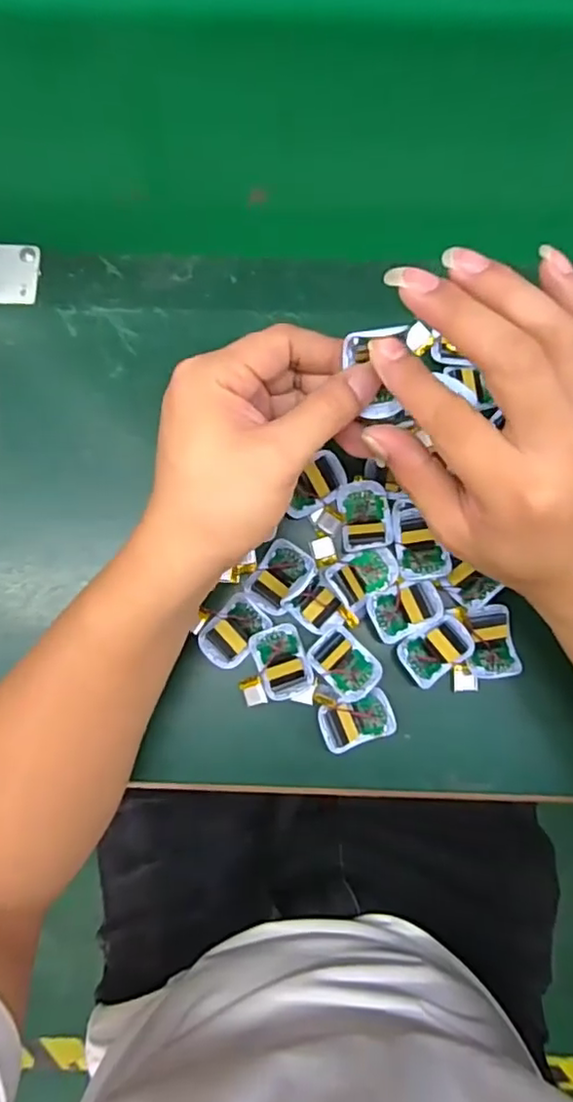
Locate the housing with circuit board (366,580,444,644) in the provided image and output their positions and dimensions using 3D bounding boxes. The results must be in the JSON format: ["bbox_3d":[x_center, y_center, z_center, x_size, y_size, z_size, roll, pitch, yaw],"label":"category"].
[{"bbox_3d":[0.070,0.034,0.370,0.042,0.009,0.030,-26,85,-1],"label":"housing with circuit board"}]

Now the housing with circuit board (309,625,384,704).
[{"bbox_3d":[0.035,0.067,0.368,0.031,0.008,0.040,-43,86,-3],"label":"housing with circuit board"}]

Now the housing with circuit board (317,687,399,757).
[{"bbox_3d":[0.042,0.100,0.369,0.043,0.016,0.027,-21,85,-1],"label":"housing with circuit board"}]

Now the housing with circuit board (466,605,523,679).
[{"bbox_3d":[0.122,0.054,0.371,0.028,0.018,0.041,-9,85,0],"label":"housing with circuit board"}]

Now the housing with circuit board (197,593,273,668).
[{"bbox_3d":[-0.032,0.047,0.370,0.030,0.009,0.042,38,87,4],"label":"housing with circuit board"}]

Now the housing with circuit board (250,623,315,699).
[{"bbox_3d":[-0.003,0.065,0.369,0.028,0.006,0.043,-20,85,-1],"label":"housing with circuit board"}]

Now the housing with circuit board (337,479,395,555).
[{"bbox_3d":[0.048,-0.021,0.374,0.029,0.010,0.042,-7,85,0],"label":"housing with circuit board"}]

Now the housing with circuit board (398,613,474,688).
[{"bbox_3d":[0.088,0.059,0.370,0.043,0.011,0.030,-34,85,-2],"label":"housing with circuit board"}]

